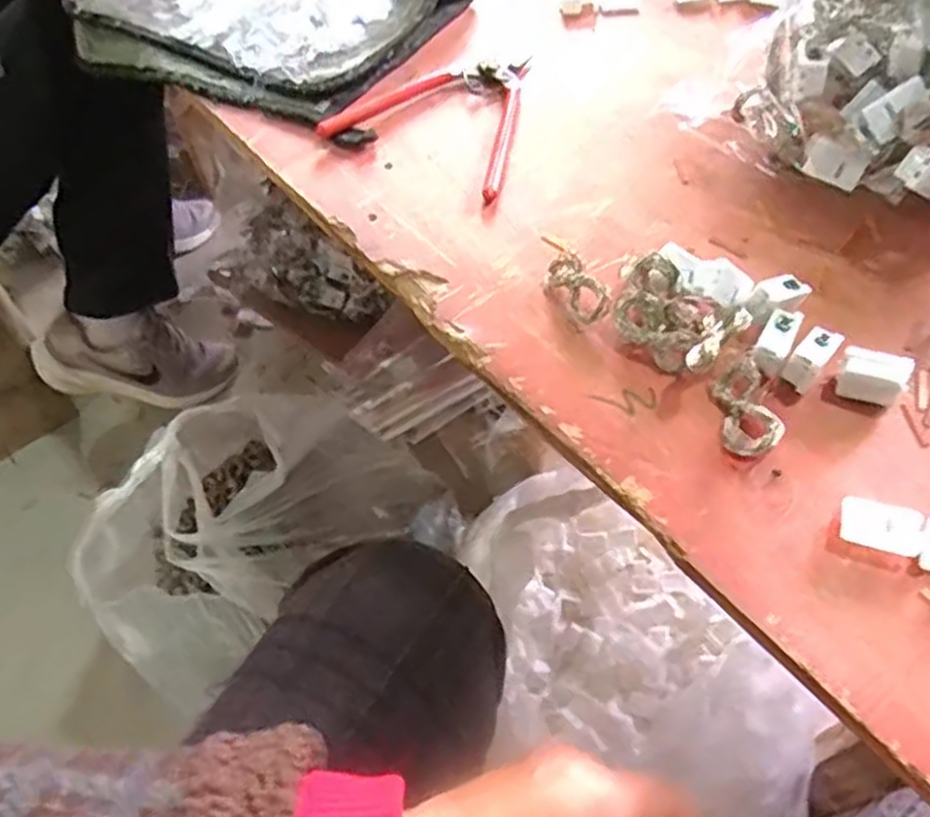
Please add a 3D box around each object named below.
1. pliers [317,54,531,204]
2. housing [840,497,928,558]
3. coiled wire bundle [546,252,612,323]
[{"bbox_3d":[-0.026,-0.182,0.467,0.115,0.011,0.136,7,56,8],"label":"pliers"},{"bbox_3d":[0.163,0.047,0.296,0.030,0.009,0.020,15,57,14],"label":"housing"},{"bbox_3d":[0.058,-0.059,0.374,0.020,0.011,0.041,-46,61,20],"label":"coiled wire bundle"}]

